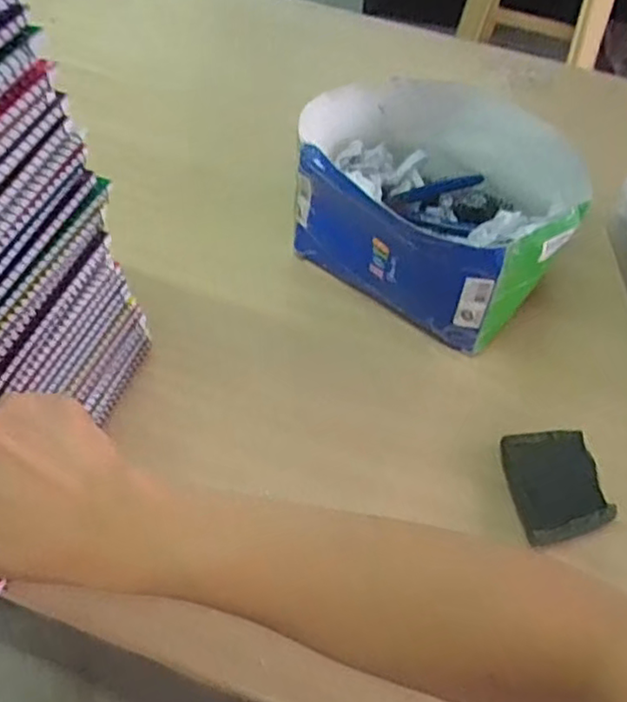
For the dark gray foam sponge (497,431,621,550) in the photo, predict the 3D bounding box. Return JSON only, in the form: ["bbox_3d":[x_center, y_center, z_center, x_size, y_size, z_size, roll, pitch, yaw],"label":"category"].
[{"bbox_3d":[0.196,0.107,0.533,0.067,0.027,0.088,-6,59,-5],"label":"dark gray foam sponge"}]

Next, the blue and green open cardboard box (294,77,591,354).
[{"bbox_3d":[0.112,-0.137,0.629,0.246,0.137,0.187,41,66,21],"label":"blue and green open cardboard box"}]

